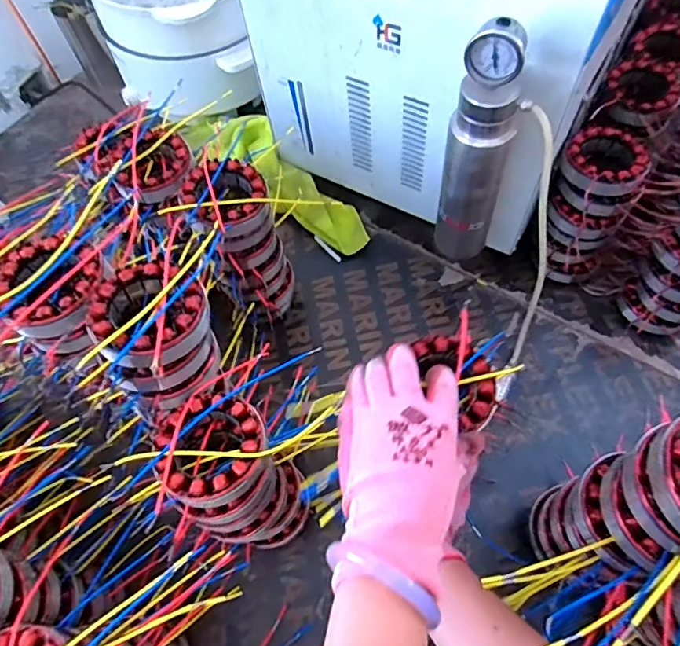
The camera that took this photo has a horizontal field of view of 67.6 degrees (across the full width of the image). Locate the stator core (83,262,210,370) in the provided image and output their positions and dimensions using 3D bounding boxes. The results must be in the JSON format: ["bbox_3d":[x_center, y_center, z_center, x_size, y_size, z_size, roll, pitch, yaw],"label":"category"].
[{"bbox_3d":[-0.148,-0.008,0.385,0.082,0.033,0.089,-2,62,3],"label":"stator core"}]

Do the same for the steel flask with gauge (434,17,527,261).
[{"bbox_3d":[0.137,-0.163,0.499,0.062,0.252,0.064,17,65,12],"label":"steel flask with gauge"}]

